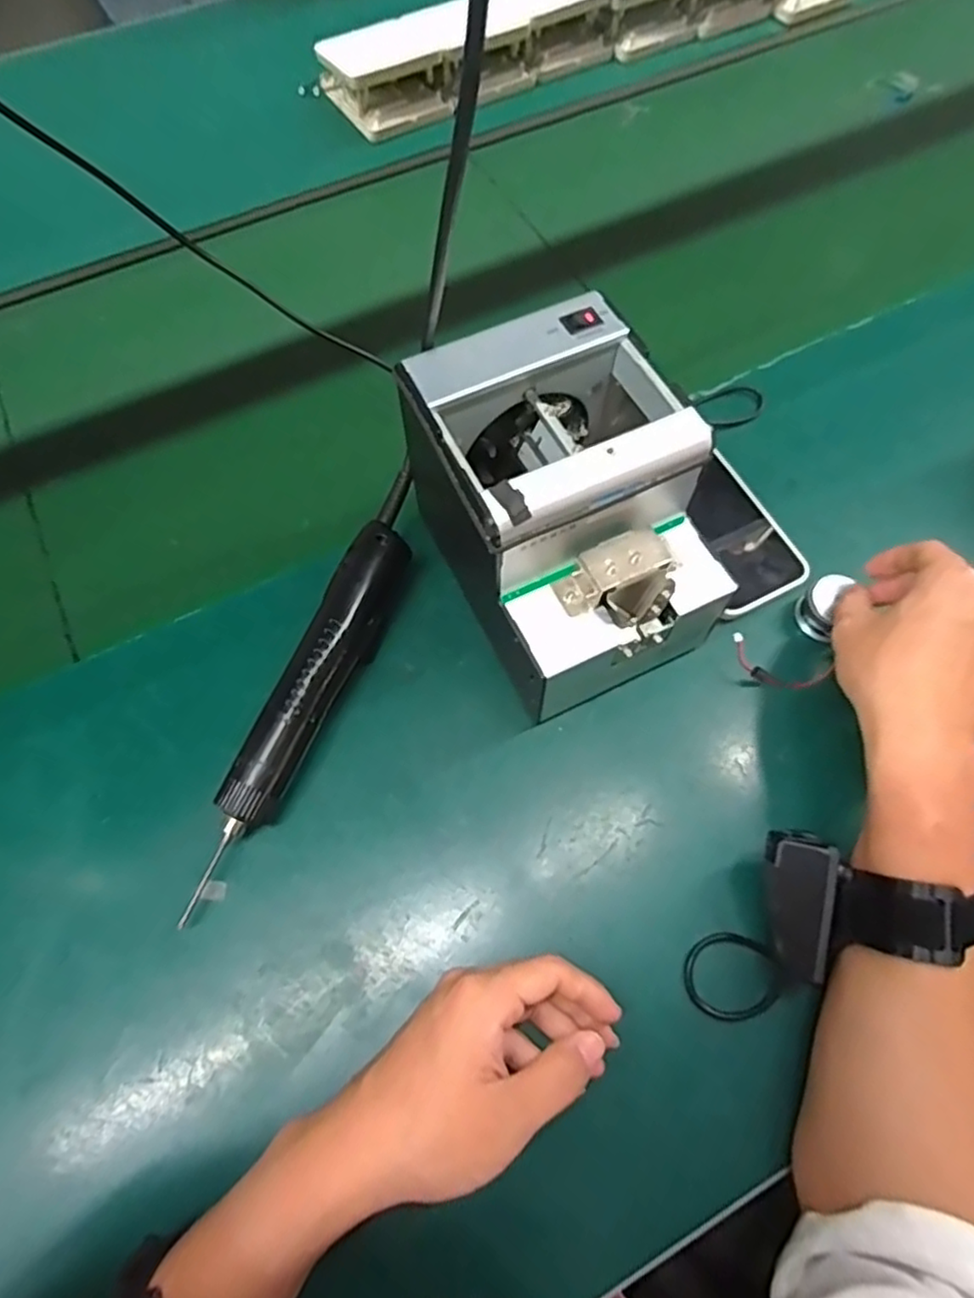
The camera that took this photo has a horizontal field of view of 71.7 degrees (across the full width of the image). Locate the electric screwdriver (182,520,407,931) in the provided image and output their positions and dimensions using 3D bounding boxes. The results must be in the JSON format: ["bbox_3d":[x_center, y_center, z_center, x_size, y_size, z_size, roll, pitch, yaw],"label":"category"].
[{"bbox_3d":[-0.112,0.035,0.415,0.034,0.049,0.246,20,67,11],"label":"electric screwdriver"}]

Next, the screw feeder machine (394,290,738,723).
[{"bbox_3d":[0.046,-0.078,0.405,0.125,0.147,0.178,-25,67,-9],"label":"screw feeder machine"}]

